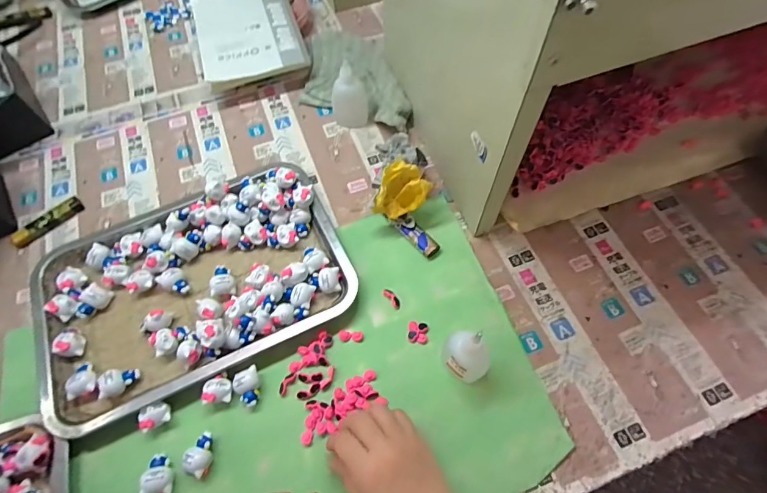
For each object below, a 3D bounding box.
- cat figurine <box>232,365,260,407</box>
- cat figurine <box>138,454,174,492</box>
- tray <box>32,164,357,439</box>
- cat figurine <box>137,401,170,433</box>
[{"bbox_3d":[-0.127,0.133,0.392,0.023,0.017,0.031,-20,65,-7],"label":"cat figurine"},{"bbox_3d":[-0.193,0.199,0.360,0.024,0.028,0.033,-1,64,2],"label":"cat figurine"},{"bbox_3d":[-0.200,0.039,0.435,0.311,0.041,0.215,-20,65,-7],"label":"tray"},{"bbox_3d":[-0.210,0.157,0.383,0.027,0.023,0.017,-28,67,-11],"label":"cat figurine"}]

